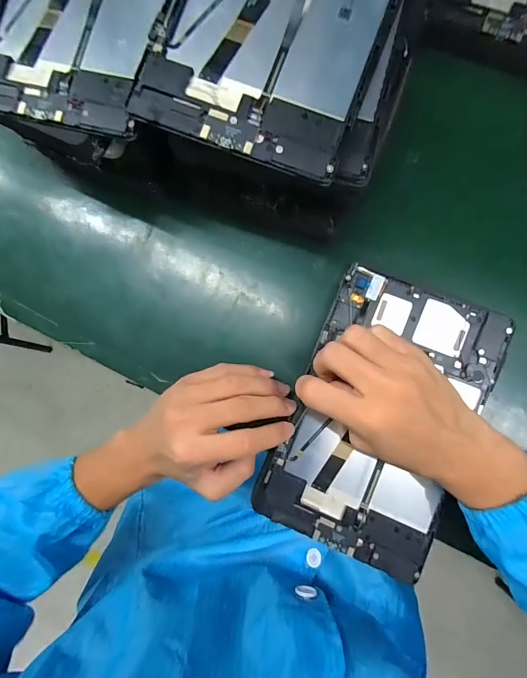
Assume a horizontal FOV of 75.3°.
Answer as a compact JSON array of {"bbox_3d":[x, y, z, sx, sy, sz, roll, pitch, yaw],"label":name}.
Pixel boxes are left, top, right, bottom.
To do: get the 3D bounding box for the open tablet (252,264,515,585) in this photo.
[{"bbox_3d":[0.104,0.067,0.300,0.150,0.014,0.237,23,90,7],"label":"open tablet"}]

